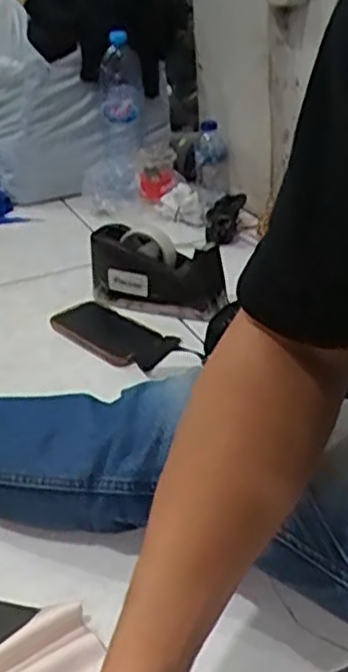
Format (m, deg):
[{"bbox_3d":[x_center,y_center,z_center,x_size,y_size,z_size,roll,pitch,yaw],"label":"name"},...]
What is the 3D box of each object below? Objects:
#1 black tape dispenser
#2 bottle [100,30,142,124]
[{"bbox_3d":[-0.026,-0.087,0.980,0.196,0.103,0.066,13,33,28],"label":"black tape dispenser"},{"bbox_3d":[-0.103,-0.487,1.327,0.073,0.161,0.060,-1,5,5],"label":"bottle"}]

